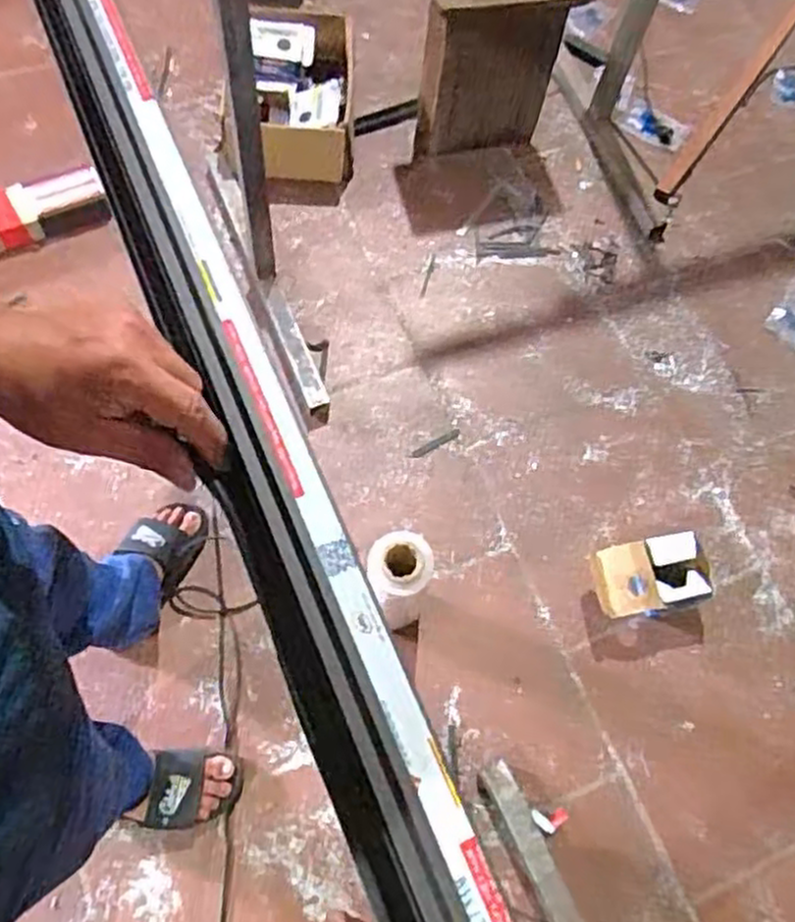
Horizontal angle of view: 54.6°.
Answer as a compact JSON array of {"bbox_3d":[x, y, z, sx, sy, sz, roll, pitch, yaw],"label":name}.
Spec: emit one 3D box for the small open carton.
[{"bbox_3d":[0.422,0.198,1.304,0.185,0.089,0.128,-6,65,-6],"label":"small open carton"}]

